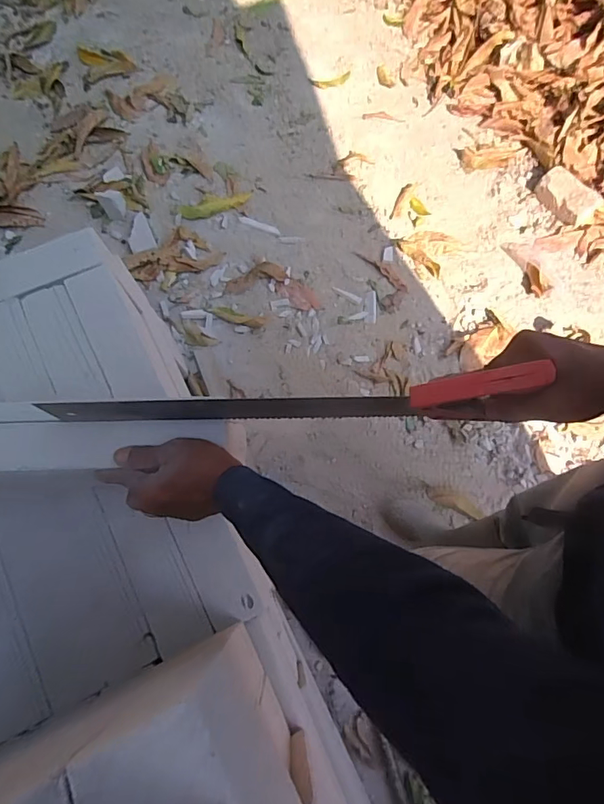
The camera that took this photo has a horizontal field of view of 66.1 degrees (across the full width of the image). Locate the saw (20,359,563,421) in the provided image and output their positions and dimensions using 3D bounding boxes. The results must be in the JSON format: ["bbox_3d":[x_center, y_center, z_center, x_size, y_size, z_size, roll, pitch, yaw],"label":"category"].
[{"bbox_3d":[-0.024,0.004,0.468,0.472,0.091,0.023,-3,71,16],"label":"saw"}]

